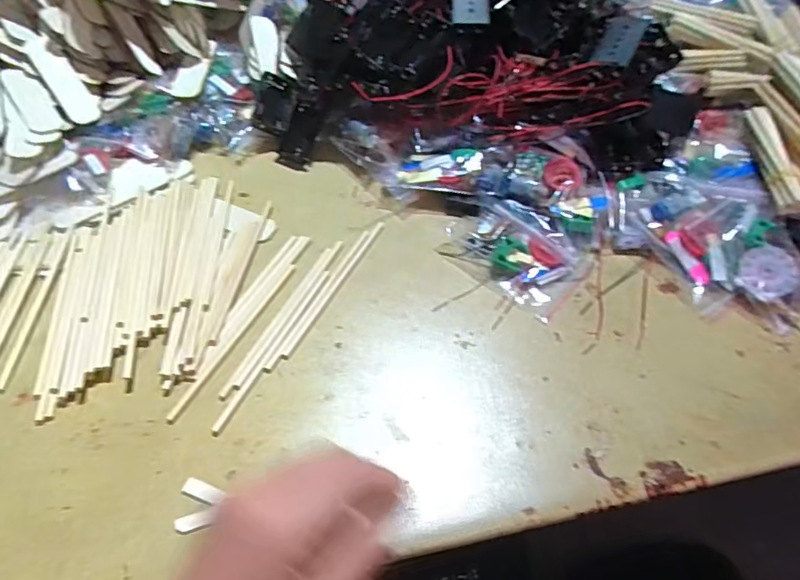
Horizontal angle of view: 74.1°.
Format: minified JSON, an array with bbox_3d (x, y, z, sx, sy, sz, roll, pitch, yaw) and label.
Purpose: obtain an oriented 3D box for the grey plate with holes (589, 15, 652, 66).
[{"bbox_3d":[0.180,-0.204,0.433,0.030,0.006,0.055,24,75,26],"label":"grey plate with holes"}]

